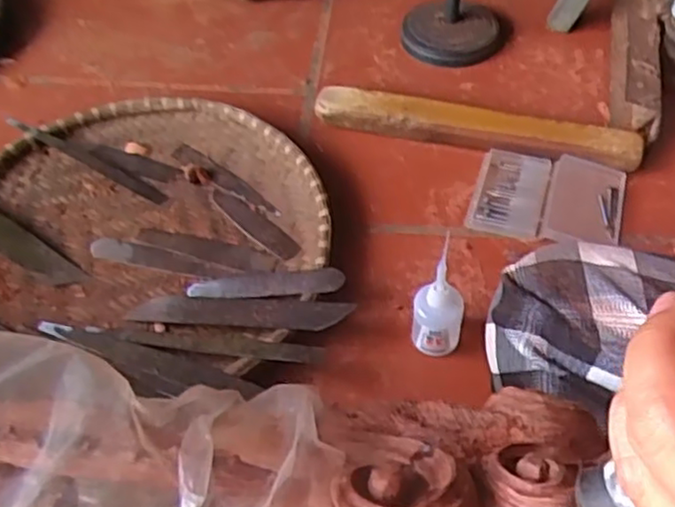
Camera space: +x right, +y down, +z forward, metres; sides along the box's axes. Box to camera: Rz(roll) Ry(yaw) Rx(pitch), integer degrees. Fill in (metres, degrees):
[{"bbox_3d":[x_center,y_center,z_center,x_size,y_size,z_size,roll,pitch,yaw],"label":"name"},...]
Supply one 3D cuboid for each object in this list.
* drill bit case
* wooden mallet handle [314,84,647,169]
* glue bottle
[{"bbox_3d":[0.187,-0.050,0.593,0.128,0.016,0.093,14,53,11],"label":"drill bit case"},{"bbox_3d":[0.129,-0.120,0.639,0.301,0.032,0.032,12,52,9],"label":"wooden mallet handle"},{"bbox_3d":[0.073,0.037,0.479,0.035,0.104,0.028,12,52,9],"label":"glue bottle"}]

